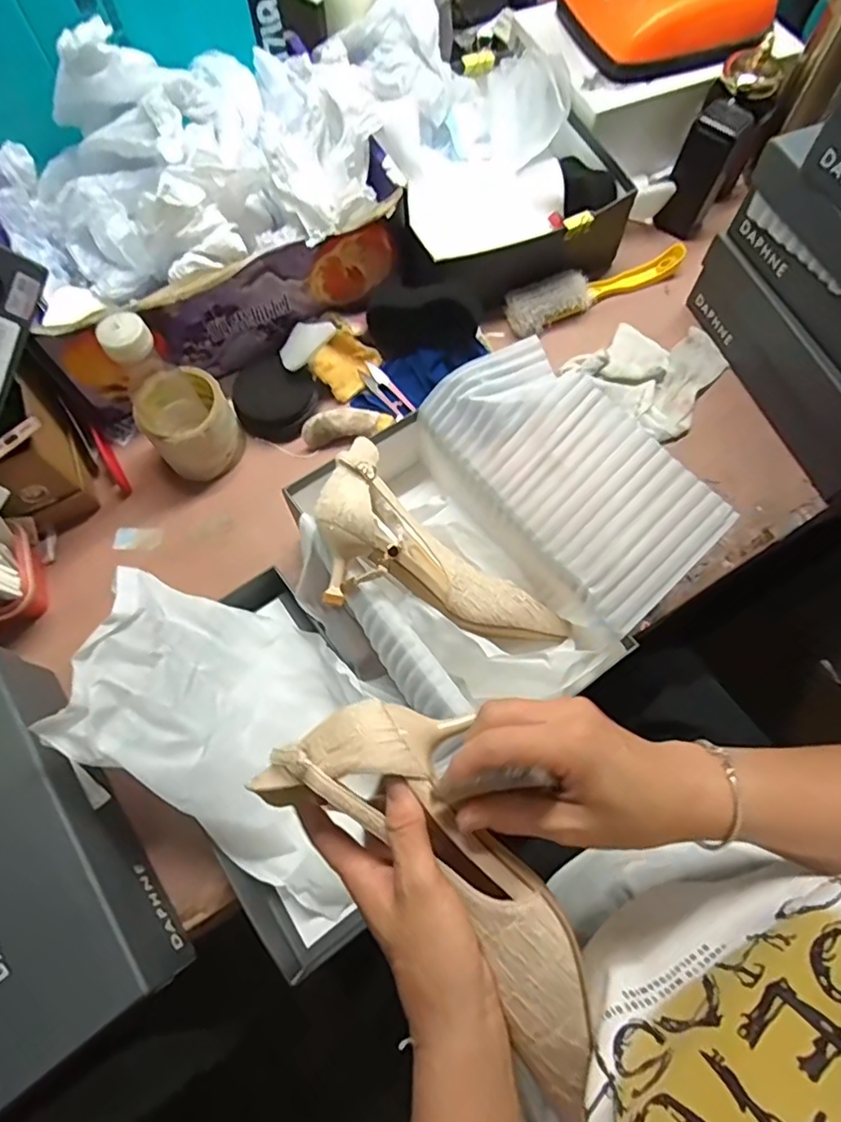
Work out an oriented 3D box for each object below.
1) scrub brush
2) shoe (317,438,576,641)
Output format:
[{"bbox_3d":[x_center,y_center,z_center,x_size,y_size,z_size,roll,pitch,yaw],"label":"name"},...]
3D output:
[{"bbox_3d":[0.218,-0.331,0.706,0.238,0.039,0.053,-18,70,-6],"label":"scrub brush"},{"bbox_3d":[0.016,0.015,0.499,0.245,0.060,0.123,33,72,-7],"label":"shoe"}]

